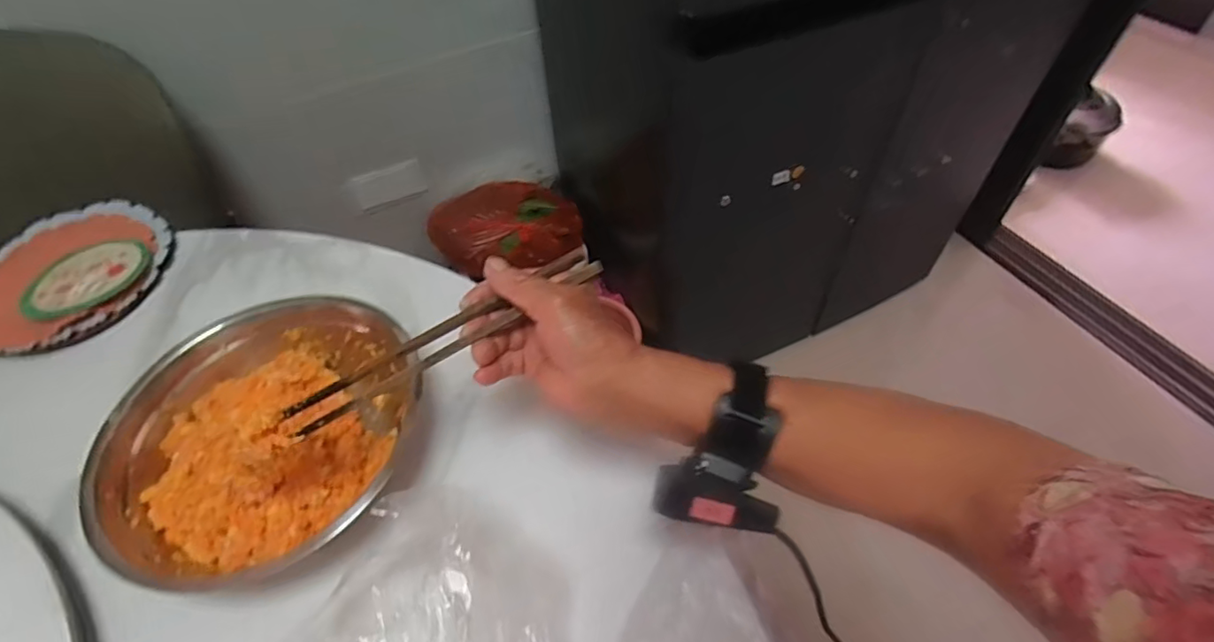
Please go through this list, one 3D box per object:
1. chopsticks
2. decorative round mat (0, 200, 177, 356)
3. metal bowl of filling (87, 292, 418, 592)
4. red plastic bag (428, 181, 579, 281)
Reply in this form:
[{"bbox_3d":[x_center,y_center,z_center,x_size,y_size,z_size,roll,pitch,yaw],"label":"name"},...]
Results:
[{"bbox_3d":[-0.107,0.015,0.360,0.208,0.019,0.023,-29,51,0],"label":"chopsticks"},{"bbox_3d":[-0.578,-0.056,0.608,0.198,0.031,0.192,-1,52,2],"label":"decorative round mat"},{"bbox_3d":[-0.265,0.084,0.438,0.204,0.072,0.226,5,52,7],"label":"metal bowl of filling"},{"bbox_3d":[-0.229,-0.209,1.310,0.349,0.114,0.210,0,86,-17],"label":"red plastic bag"}]

